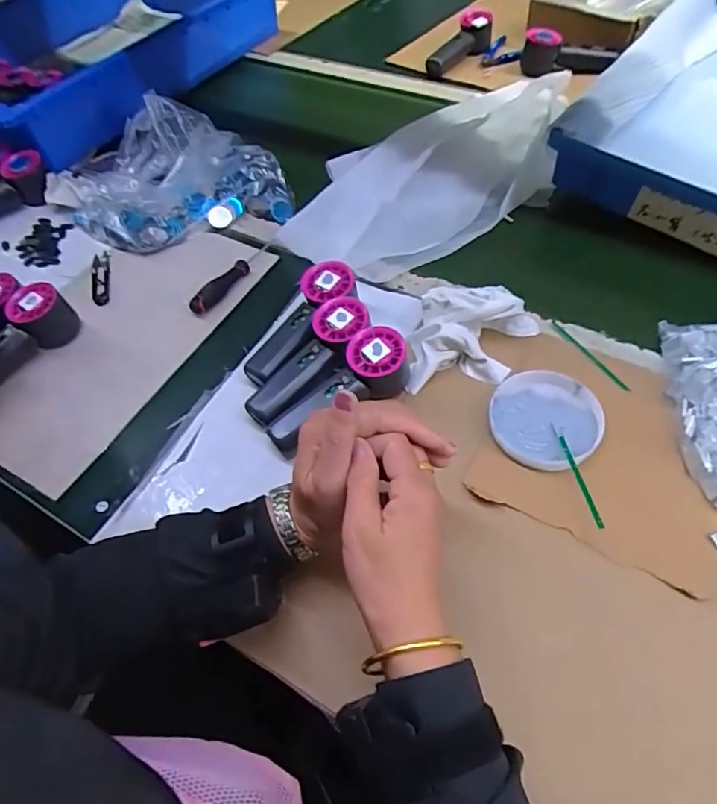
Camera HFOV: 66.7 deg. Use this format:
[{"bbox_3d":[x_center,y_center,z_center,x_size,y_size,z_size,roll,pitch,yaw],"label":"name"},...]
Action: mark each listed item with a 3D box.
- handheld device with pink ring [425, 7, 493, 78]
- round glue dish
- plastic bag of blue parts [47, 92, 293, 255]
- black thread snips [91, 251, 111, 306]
[{"bbox_3d":[0.176,-0.639,0.978,0.155,0.064,0.057,-44,61,-4],"label":"handheld device with pink ring"},{"bbox_3d":[0.176,0.015,0.511,0.098,0.015,0.104,-2,54,3],"label":"round glue dish"},{"bbox_3d":[-0.269,-0.321,0.751,0.296,0.086,0.267,-25,56,-14],"label":"plastic bag of blue parts"},{"bbox_3d":[-0.326,-0.157,0.688,0.022,0.005,0.095,-13,54,-6],"label":"black thread snips"}]

